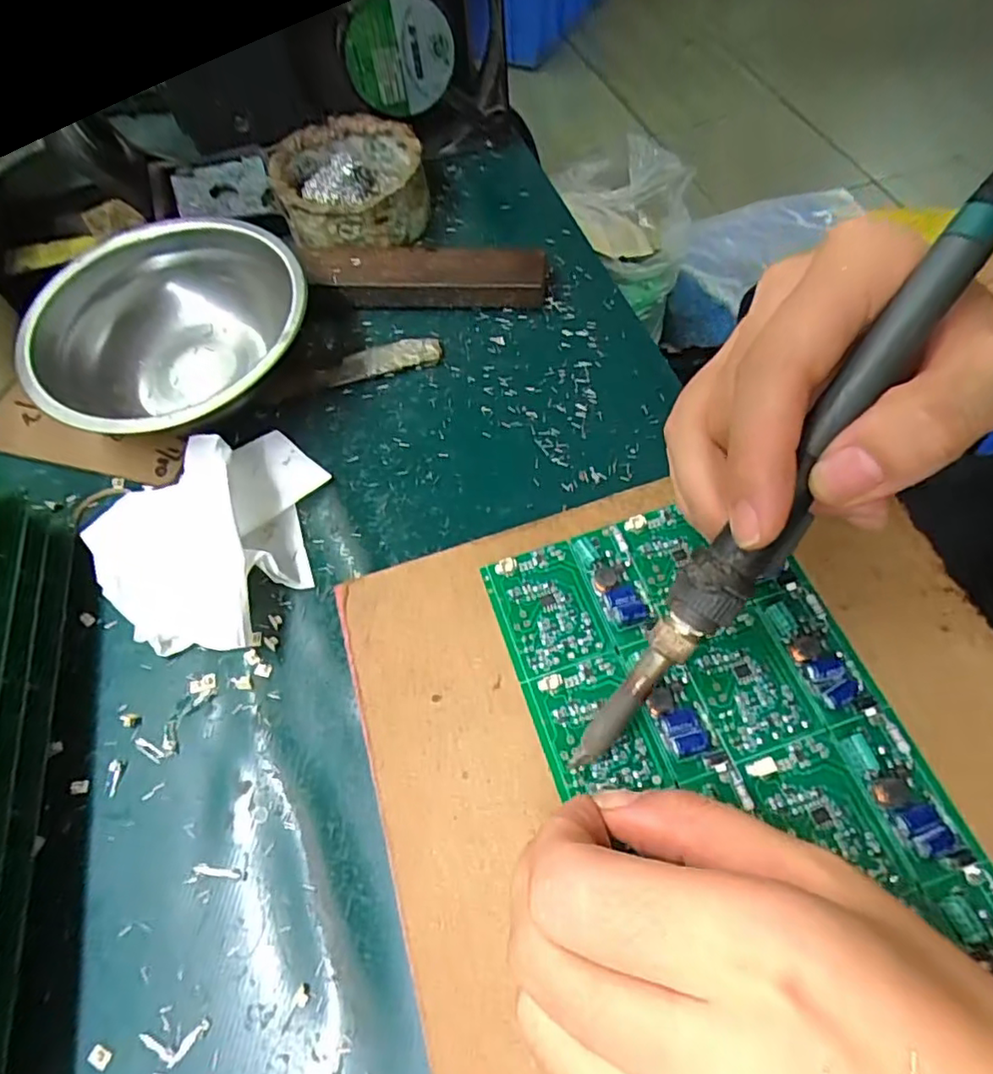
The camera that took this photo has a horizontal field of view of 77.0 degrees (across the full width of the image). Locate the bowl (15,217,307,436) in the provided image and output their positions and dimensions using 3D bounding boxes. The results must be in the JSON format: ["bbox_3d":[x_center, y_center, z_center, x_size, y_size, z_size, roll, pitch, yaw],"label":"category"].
[{"bbox_3d":[-0.141,-0.094,0.302,0.110,0.041,0.114,-2,62,3],"label":"bowl"}]

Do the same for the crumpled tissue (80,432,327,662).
[{"bbox_3d":[-0.115,-0.004,0.257,0.096,0.034,0.083,-39,66,-16],"label":"crumpled tissue"}]

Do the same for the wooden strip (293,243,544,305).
[{"bbox_3d":[-0.040,-0.141,0.335,0.131,0.018,0.031,3,62,6],"label":"wooden strip"}]

